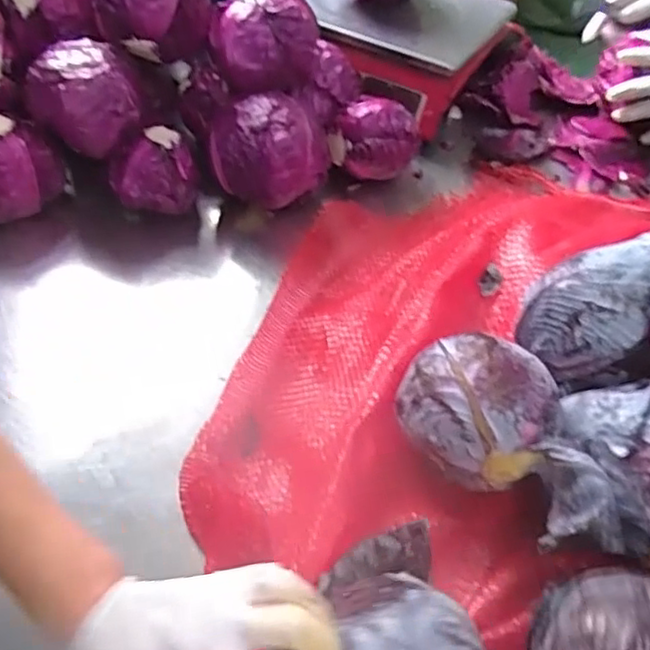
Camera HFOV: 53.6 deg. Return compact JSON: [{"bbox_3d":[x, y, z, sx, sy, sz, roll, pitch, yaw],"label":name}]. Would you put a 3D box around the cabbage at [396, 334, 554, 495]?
[{"bbox_3d":[0.115,0.067,0.513,0.120,0.092,0.102,21,52,13],"label":"cabbage"}]

